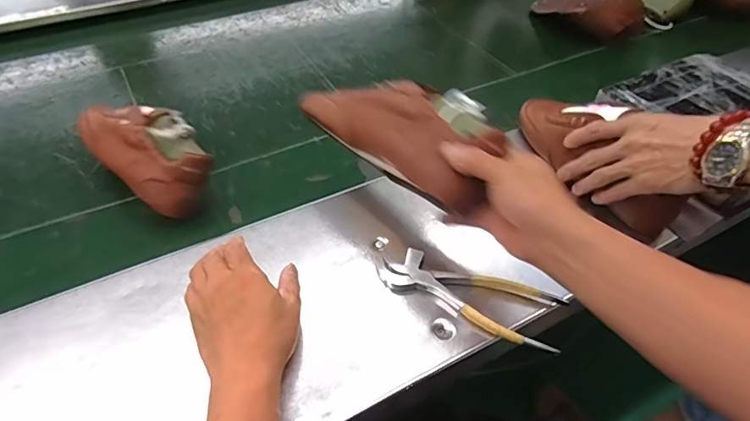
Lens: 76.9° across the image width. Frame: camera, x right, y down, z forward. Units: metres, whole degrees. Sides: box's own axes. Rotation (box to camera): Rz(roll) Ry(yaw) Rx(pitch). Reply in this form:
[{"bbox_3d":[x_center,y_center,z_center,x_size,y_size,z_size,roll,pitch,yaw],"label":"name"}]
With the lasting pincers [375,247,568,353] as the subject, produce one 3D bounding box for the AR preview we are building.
[{"bbox_3d":[0.089,0.087,0.478,0.186,0.022,0.061,17,48,14],"label":"lasting pincers"}]

